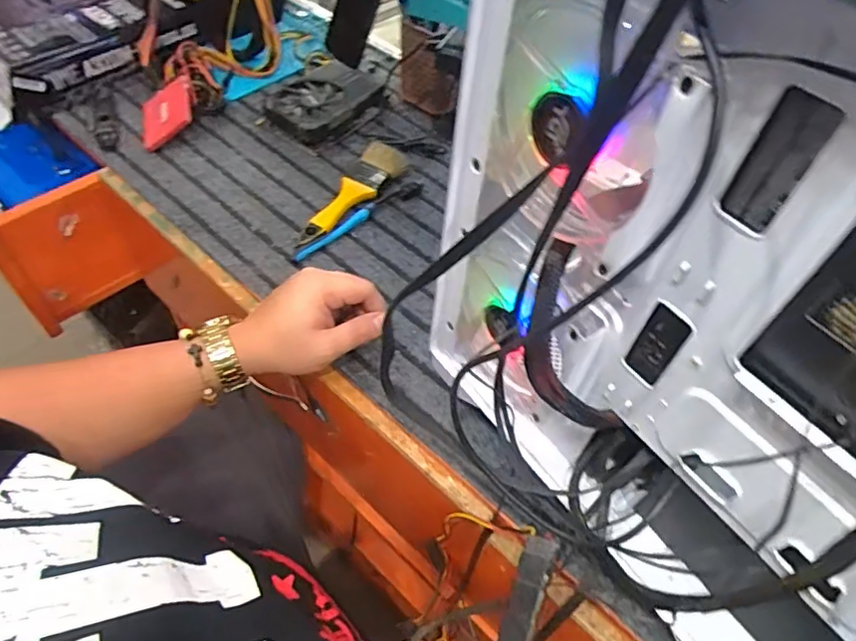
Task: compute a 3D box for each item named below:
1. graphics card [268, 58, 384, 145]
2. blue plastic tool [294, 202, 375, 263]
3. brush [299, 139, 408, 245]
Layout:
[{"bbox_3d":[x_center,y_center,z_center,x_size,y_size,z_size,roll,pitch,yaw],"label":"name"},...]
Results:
[{"bbox_3d":[-0.140,-0.291,0.768,0.108,0.042,0.151,29,55,18],"label":"graphics card"},{"bbox_3d":[-0.101,-0.099,0.638,0.012,0.008,0.118,35,57,21],"label":"blue plastic tool"},{"bbox_3d":[-0.088,-0.149,0.672,0.050,0.024,0.189,26,54,15],"label":"brush"}]

